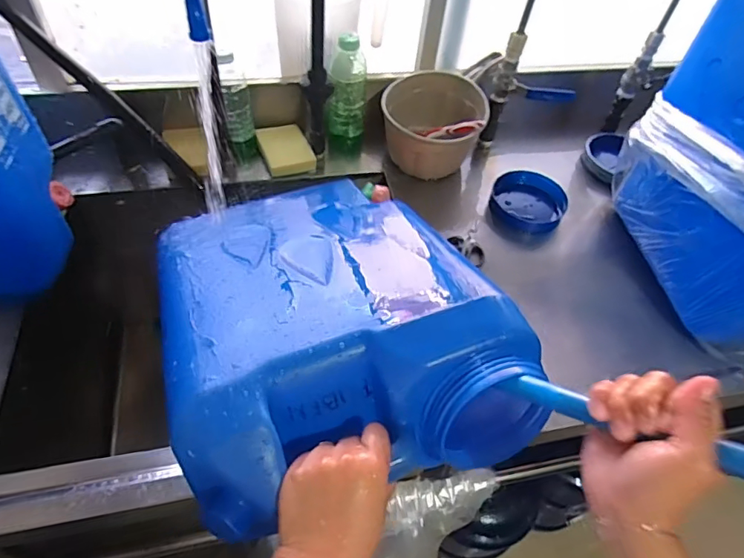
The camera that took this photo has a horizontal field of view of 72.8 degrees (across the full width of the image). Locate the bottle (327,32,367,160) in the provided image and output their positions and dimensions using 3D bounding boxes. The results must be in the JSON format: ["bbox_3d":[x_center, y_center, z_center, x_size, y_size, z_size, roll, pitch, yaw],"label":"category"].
[{"bbox_3d":[-0.042,-0.287,0.829,0.062,0.222,0.051,5,51,-1],"label":"bottle"}]

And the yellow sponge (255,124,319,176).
[{"bbox_3d":[-0.147,-0.220,0.858,0.079,0.021,0.109,-14,54,-16],"label":"yellow sponge"}]

